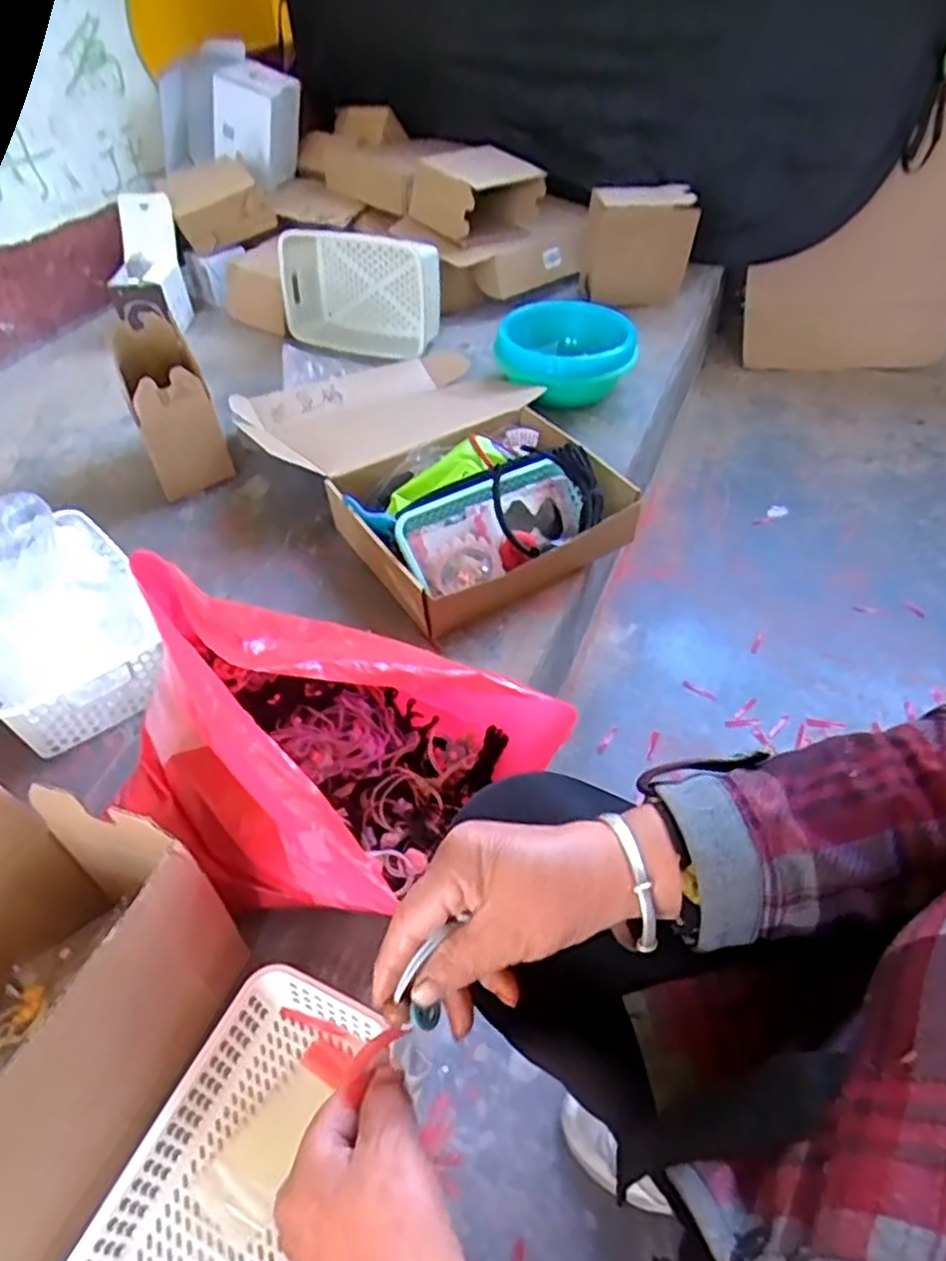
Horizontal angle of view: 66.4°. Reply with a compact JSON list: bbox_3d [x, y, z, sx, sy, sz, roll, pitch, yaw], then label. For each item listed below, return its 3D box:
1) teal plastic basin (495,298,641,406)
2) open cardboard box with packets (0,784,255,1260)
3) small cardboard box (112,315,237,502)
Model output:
[{"bbox_3d":[0.157,-0.473,1.229,0.233,0.103,0.202,6,47,8],"label":"teal plastic basin"},{"bbox_3d":[-0.294,0.262,0.475,0.145,0.215,0.235,17,49,17],"label":"open cardboard box with packets"},{"bbox_3d":[-0.447,-0.329,1.077,0.106,0.173,0.205,-20,49,-16],"label":"small cardboard box"}]

